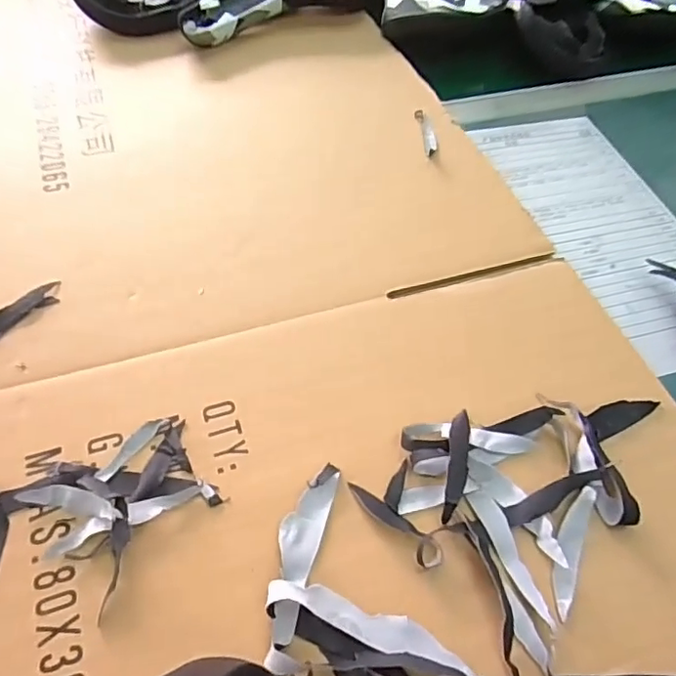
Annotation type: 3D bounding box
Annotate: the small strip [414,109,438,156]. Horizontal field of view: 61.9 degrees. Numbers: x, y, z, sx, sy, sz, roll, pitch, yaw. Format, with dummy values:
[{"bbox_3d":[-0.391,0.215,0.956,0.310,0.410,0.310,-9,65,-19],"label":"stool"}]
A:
[{"bbox_3d":[0.084,-0.194,0.529,0.015,0.004,0.069,-1,56,-6],"label":"small strip"}]

